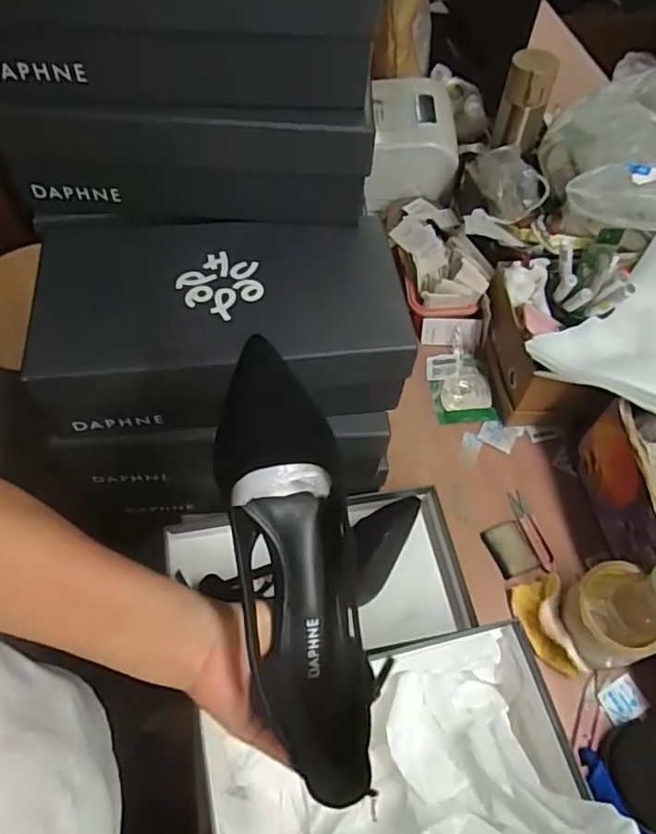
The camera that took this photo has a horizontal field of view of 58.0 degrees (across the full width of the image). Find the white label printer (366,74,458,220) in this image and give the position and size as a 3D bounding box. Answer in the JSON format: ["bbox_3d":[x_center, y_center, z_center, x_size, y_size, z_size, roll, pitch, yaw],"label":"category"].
[{"bbox_3d":[0.132,-0.441,0.953,0.158,0.114,0.179,2,58,-1],"label":"white label printer"}]

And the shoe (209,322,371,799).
[{"bbox_3d":[-0.018,0.081,0.346,0.072,0.087,0.238,-11,97,-10],"label":"shoe"}]

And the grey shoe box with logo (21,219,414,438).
[{"bbox_3d":[-0.087,-0.084,0.516,0.295,0.091,0.160,-4,58,-5],"label":"grey shoe box with logo"}]

